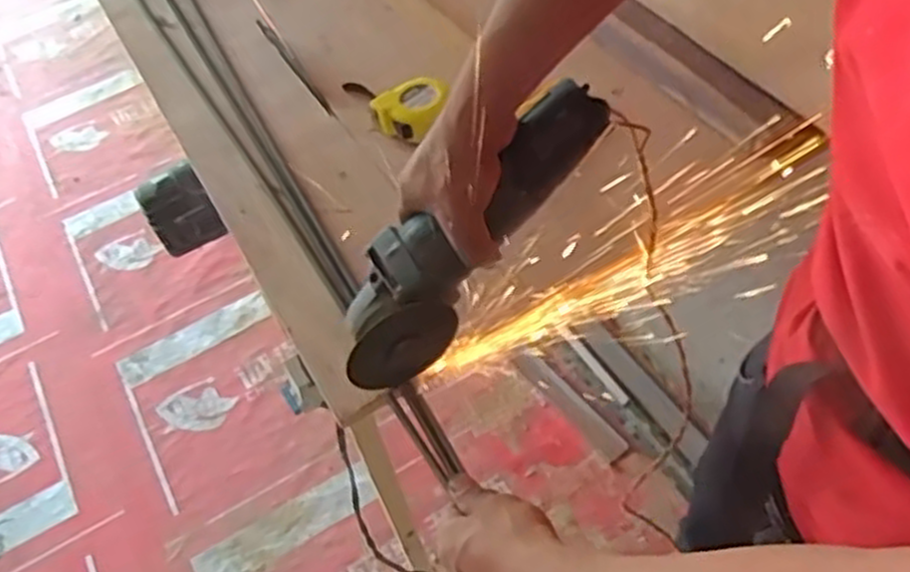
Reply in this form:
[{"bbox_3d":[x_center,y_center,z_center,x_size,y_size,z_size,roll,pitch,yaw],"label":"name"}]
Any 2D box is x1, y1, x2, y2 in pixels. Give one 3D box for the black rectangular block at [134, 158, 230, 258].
[{"bbox_3d":[-0.329,-0.087,0.952,0.075,0.075,0.081,-36,57,-18],"label":"black rectangular block"}]

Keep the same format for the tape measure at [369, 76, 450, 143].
[{"bbox_3d":[-0.041,-0.181,0.818,0.069,0.044,0.067,-4,53,5],"label":"tape measure"}]

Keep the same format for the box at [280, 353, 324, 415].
[{"bbox_3d":[-0.145,0.093,0.733,0.027,0.043,0.038,-33,56,-16],"label":"box"}]

